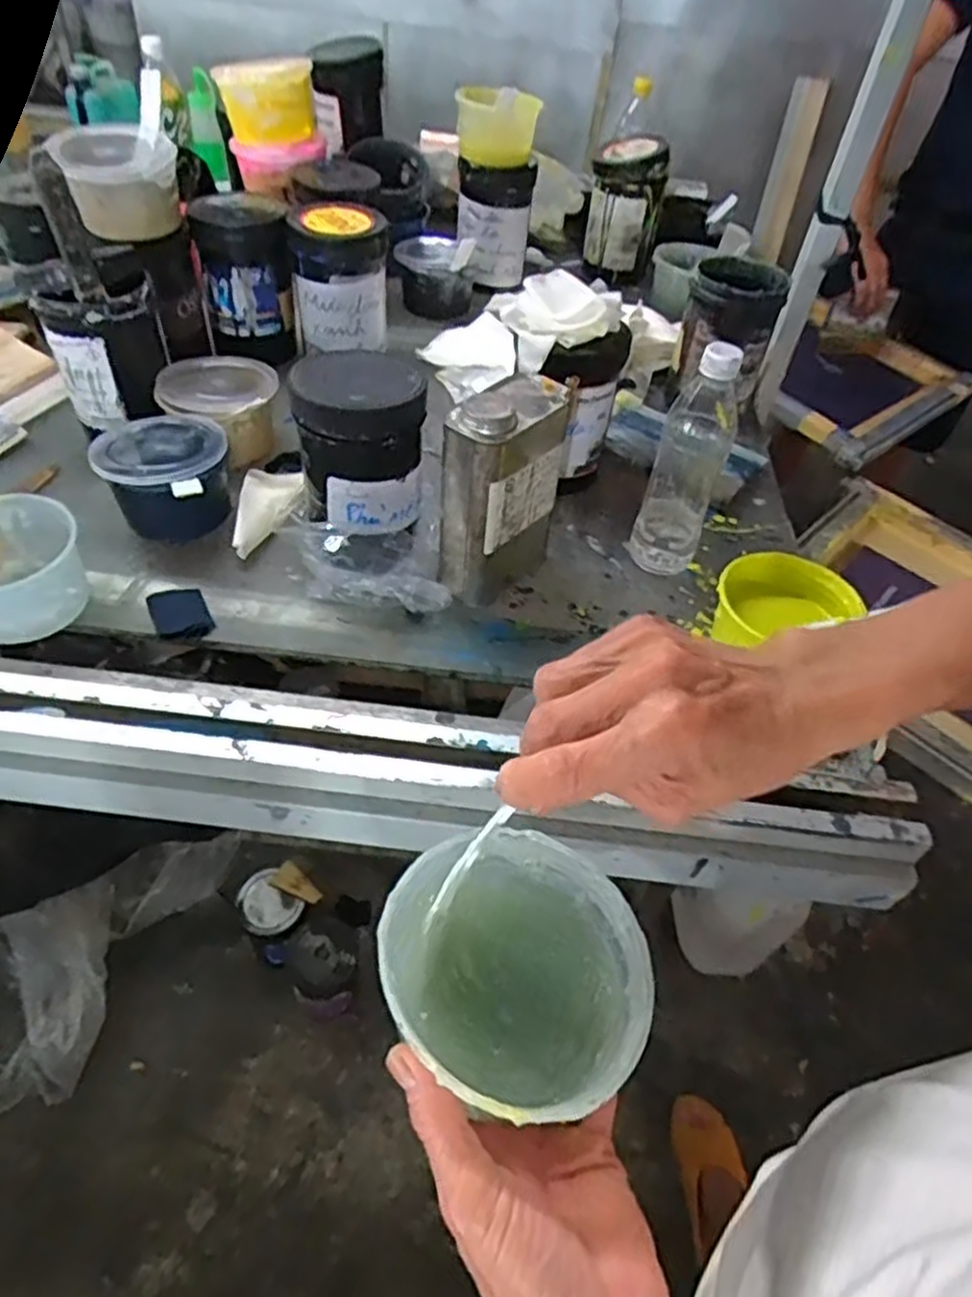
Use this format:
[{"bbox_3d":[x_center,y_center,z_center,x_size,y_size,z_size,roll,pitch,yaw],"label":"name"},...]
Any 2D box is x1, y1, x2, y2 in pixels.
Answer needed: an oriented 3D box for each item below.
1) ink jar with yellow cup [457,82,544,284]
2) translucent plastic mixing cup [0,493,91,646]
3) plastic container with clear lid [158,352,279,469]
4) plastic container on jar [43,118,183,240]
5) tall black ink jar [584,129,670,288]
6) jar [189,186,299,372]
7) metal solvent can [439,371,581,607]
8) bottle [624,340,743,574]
[{"bbox_3d":[0.013,-0.647,1.042,0.115,0.215,0.092,2,48,-4],"label":"ink jar with yellow cup"},{"bbox_3d":[-0.386,-0.065,0.603,0.115,0.064,0.105,3,48,-3],"label":"translucent plastic mixing cup"},{"bbox_3d":[-0.271,-0.244,0.758,0.109,0.065,0.106,-2,49,-7],"label":"plastic container with clear lid"},{"bbox_3d":[-0.371,-0.474,0.748,0.116,0.079,0.100,-13,51,-17],"label":"plastic container on jar"},{"bbox_3d":[0.206,-0.658,1.112,0.112,0.168,0.096,13,48,6],"label":"tall black ink jar"},{"bbox_3d":[-0.282,-0.441,0.881,0.103,0.162,0.115,-8,50,-13],"label":"jar"},{"bbox_3d":[0.015,-0.132,0.627,0.066,0.172,0.112,35,54,23],"label":"metal solvent can"},{"bbox_3d":[0.179,-0.168,0.646,0.059,0.201,0.073,21,50,12],"label":"bottle"}]

